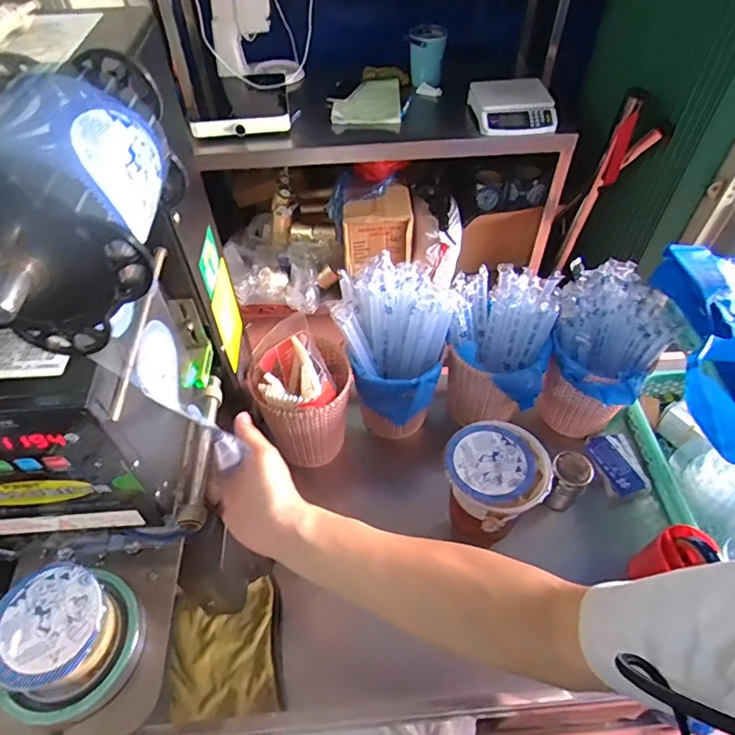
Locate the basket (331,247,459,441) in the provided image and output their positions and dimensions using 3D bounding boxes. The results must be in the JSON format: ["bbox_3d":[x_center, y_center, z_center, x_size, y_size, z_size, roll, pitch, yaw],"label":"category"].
[{"bbox_3d":[0.039,-0.004,0.736,0.153,0.267,0.144,36,59,27],"label":"basket"}]

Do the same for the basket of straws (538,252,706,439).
[{"bbox_3d":[0.333,-0.003,0.743,0.157,0.249,0.143,24,54,20],"label":"basket of straws"}]

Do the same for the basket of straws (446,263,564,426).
[{"bbox_3d":[0.186,-0.017,0.757,0.150,0.227,0.134,12,51,11],"label":"basket of straws"}]

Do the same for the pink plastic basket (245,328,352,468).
[{"bbox_3d":[-0.090,0.047,0.732,0.137,0.179,0.124,-7,50,-5],"label":"pink plastic basket"}]

